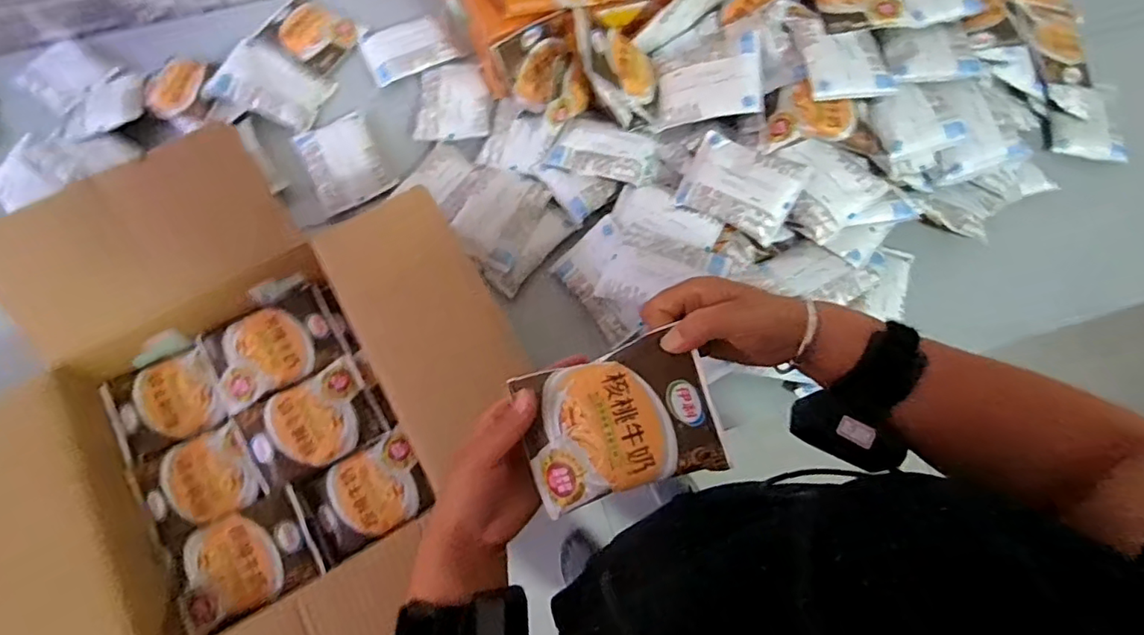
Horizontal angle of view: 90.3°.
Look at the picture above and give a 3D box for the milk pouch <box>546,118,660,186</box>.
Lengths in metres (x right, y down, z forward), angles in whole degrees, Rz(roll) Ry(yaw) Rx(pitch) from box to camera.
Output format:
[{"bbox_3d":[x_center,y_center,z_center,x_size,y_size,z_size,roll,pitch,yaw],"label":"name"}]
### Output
[{"bbox_3d":[0.042,-0.216,0.732,0.131,0.019,0.078,18,72,4],"label":"milk pouch"}]

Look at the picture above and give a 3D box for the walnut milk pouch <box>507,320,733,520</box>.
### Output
[{"bbox_3d":[0.029,0.069,0.380,0.126,0.015,0.093,-20,83,8],"label":"walnut milk pouch"}]

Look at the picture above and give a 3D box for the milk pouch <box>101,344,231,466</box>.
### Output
[{"bbox_3d":[-0.434,0.091,0.609,0.106,0.020,0.093,-29,75,-11],"label":"milk pouch"}]

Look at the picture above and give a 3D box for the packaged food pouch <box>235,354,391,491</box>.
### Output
[{"bbox_3d":[-0.278,0.111,0.603,0.129,0.014,0.098,-33,75,-12],"label":"packaged food pouch"}]

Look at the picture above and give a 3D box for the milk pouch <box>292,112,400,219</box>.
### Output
[{"bbox_3d":[-0.300,-0.206,0.743,0.095,0.024,0.119,-30,75,-11],"label":"milk pouch"}]

